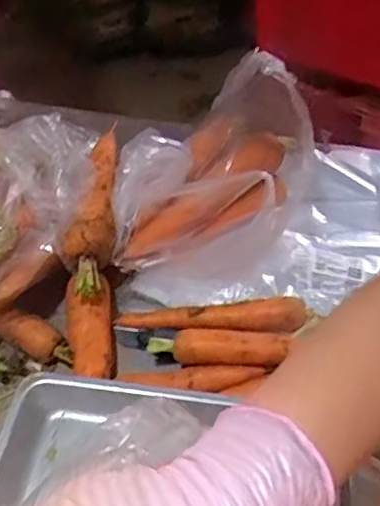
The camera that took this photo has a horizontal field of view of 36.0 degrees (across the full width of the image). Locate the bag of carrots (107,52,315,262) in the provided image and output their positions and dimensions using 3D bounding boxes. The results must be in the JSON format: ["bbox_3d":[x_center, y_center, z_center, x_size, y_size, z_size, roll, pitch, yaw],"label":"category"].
[{"bbox_3d":[0.028,-0.108,0.610,0.222,0.206,0.205,0,50,1],"label":"bag of carrots"}]

